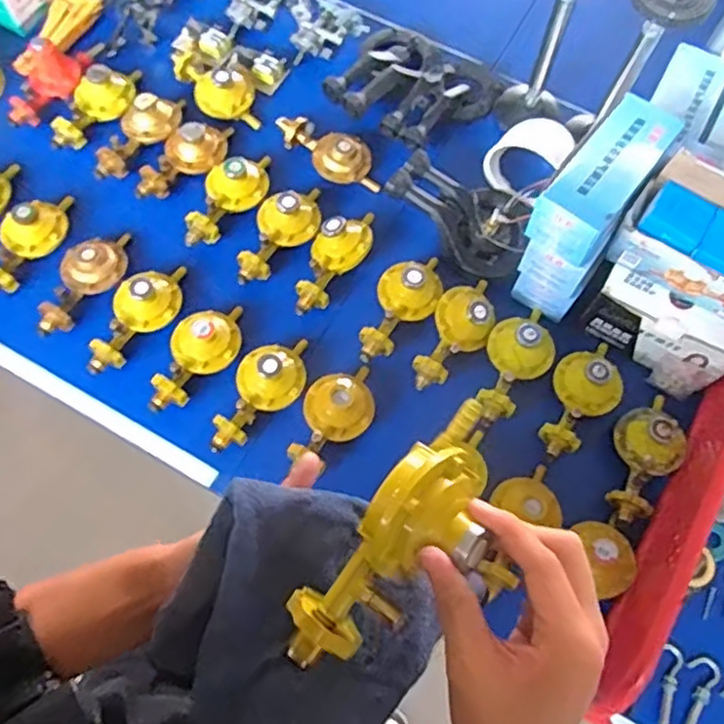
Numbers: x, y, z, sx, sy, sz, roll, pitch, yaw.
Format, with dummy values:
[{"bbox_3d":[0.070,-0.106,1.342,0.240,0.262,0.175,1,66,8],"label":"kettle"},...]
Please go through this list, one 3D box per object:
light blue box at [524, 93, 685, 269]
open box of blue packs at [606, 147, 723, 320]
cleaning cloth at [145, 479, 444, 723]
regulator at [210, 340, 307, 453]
[{"bbox_3d":[0.273,-0.208,0.753,0.078,0.066,0.187,36,70,13],"label":"light blue box"},{"bbox_3d":[0.397,-0.130,0.729,0.201,0.139,0.086,32,69,11],"label":"open box of blue packs"},{"bbox_3d":[-0.039,0.159,0.397,0.148,0.053,0.156,28,71,9],"label":"cleaning cloth"},{"bbox_3d":[-0.126,0.036,0.825,0.080,0.060,0.170,33,72,11],"label":"regulator"}]

